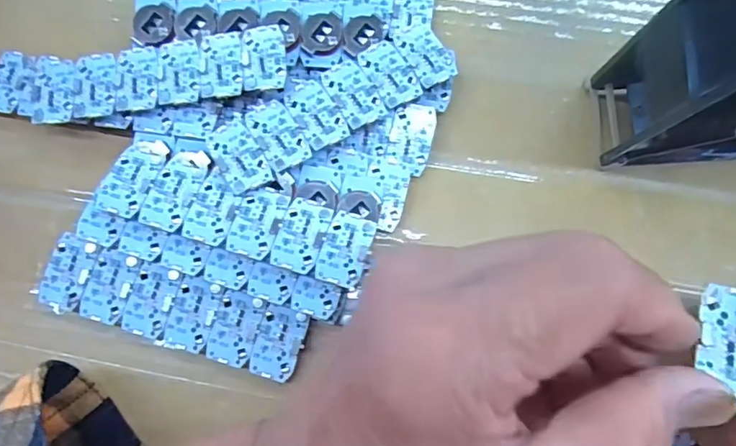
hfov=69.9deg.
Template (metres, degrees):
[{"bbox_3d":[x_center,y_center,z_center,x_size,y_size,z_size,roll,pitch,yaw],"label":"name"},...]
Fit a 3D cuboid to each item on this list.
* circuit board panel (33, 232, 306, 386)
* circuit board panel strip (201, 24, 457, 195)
[{"bbox_3d":[-0.078,0.034,0.212,0.107,0.006,0.029,18,78,4],"label":"circuit board panel"},{"bbox_3d":[-0.014,-0.050,0.220,0.106,0.004,0.029,-32,78,-10],"label":"circuit board panel strip"}]

